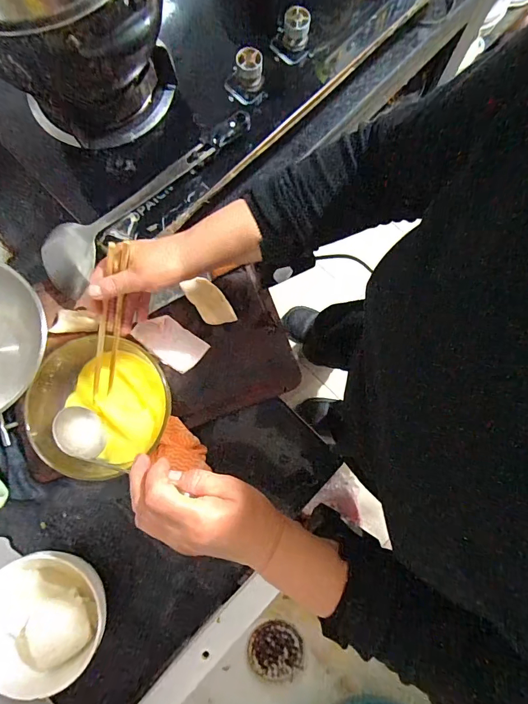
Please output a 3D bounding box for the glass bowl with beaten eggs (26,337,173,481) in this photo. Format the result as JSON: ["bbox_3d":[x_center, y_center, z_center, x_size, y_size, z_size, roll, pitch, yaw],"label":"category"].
[{"bbox_3d":[-0.217,0.064,0.507,0.162,0.069,0.180,-42,82,-6],"label":"glass bowl with beaten eggs"}]

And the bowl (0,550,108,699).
[{"bbox_3d":[-0.281,0.339,0.509,0.155,0.075,0.151,0,80,1],"label":"bowl"}]

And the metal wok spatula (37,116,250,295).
[{"bbox_3d":[-0.167,-0.207,0.545,0.362,0.038,0.081,-33,81,8],"label":"metal wok spatula"}]

